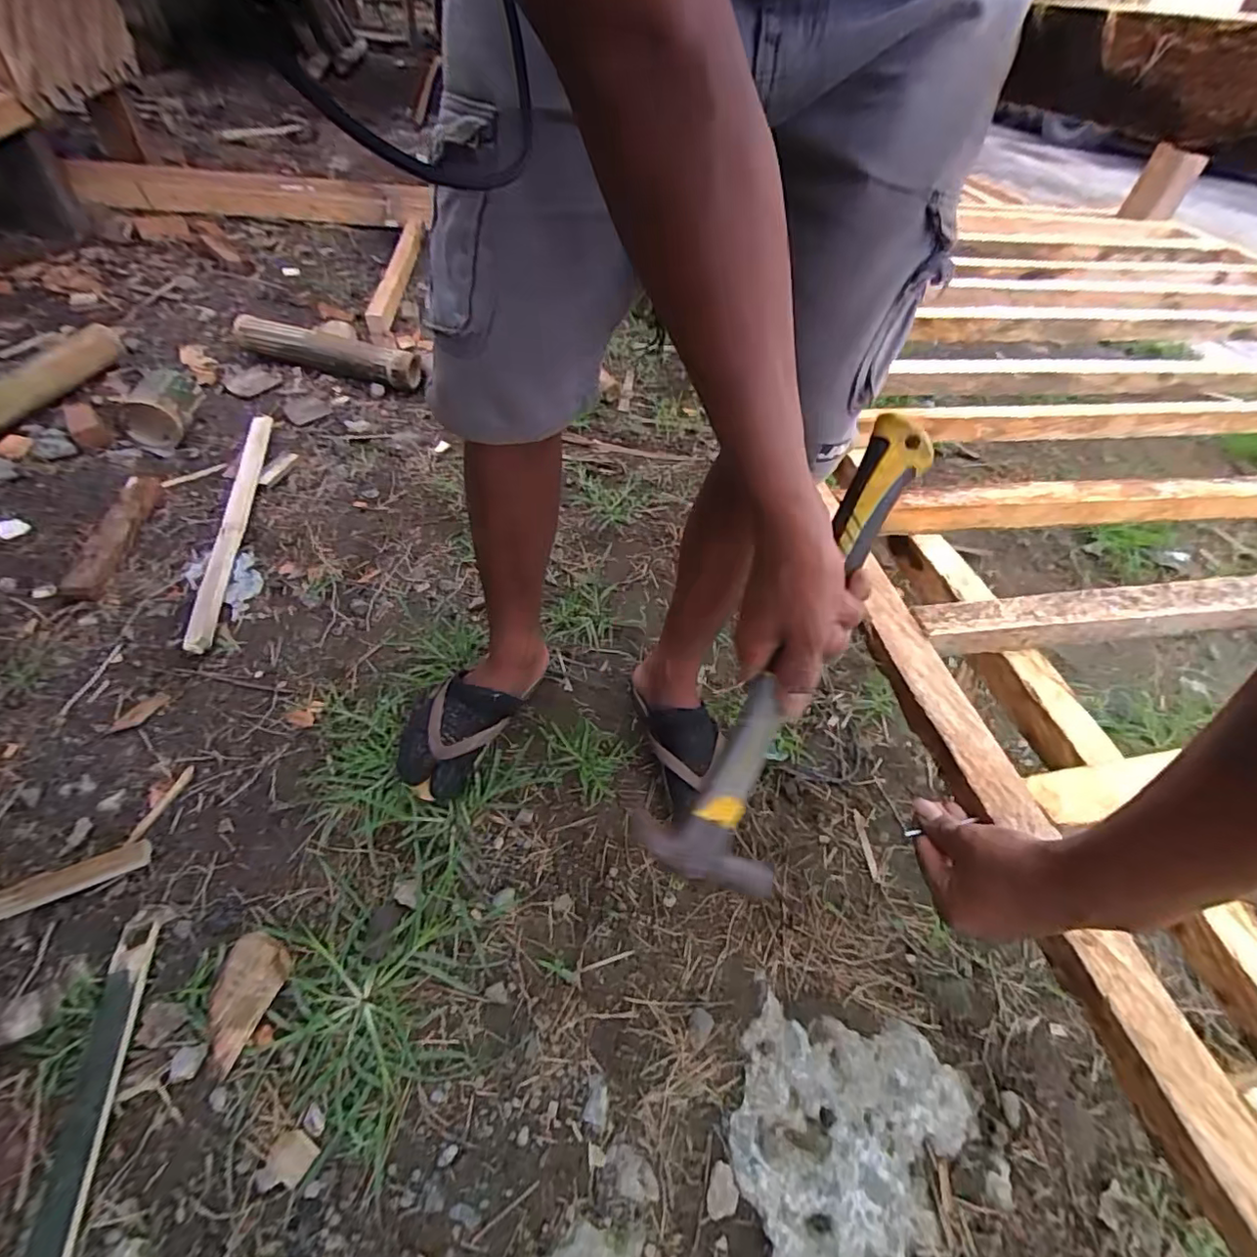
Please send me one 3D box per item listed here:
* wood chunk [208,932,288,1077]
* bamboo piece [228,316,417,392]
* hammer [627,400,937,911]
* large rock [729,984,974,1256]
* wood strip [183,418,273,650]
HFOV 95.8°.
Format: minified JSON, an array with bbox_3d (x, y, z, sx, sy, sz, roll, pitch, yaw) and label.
[{"bbox_3d":[-0.382,0.358,0.552,0.063,0.017,0.105,18,49,6],"label":"wood chunk"},{"bbox_3d":[-0.658,-0.608,1.251,0.414,0.063,0.092,15,49,3],"label":"bamboo piece"},{"bbox_3d":[0.110,0.021,0.367,0.087,0.034,0.319,26,95,14],"label":"hammer"},{"bbox_3d":[0.187,0.489,0.511,0.218,0.032,0.278,29,51,15],"label":"large rock"},{"bbox_3d":[-0.644,-0.188,0.934,0.039,0.018,0.555,-5,51,-14],"label":"wood strip"}]

